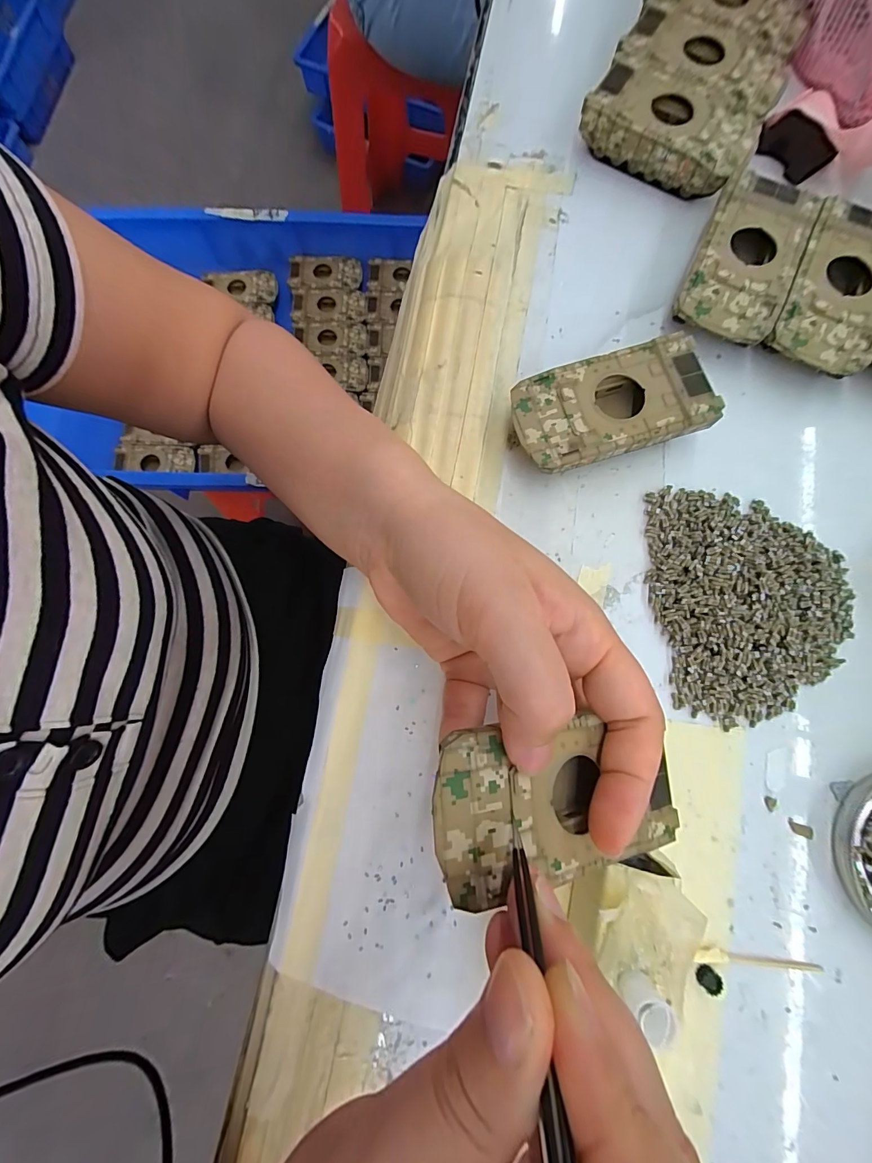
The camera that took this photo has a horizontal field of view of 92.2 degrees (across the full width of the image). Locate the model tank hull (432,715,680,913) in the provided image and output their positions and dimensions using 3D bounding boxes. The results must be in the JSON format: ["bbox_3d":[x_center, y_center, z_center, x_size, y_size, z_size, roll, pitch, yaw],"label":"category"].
[{"bbox_3d":[0.042,0.076,0.146,0.097,0.020,0.052,12,78,-27],"label":"model tank hull"}]

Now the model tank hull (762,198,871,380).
[{"bbox_3d":[0.214,-0.156,0.230,0.049,0.024,0.093,24,81,5],"label":"model tank hull"}]

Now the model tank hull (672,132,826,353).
[{"bbox_3d":[0.168,-0.175,0.233,0.051,0.025,0.096,25,81,5],"label":"model tank hull"}]

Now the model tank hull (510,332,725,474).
[{"bbox_3d":[0.088,-0.087,0.219,0.095,0.025,0.051,-16,80,-2],"label":"model tank hull"}]

